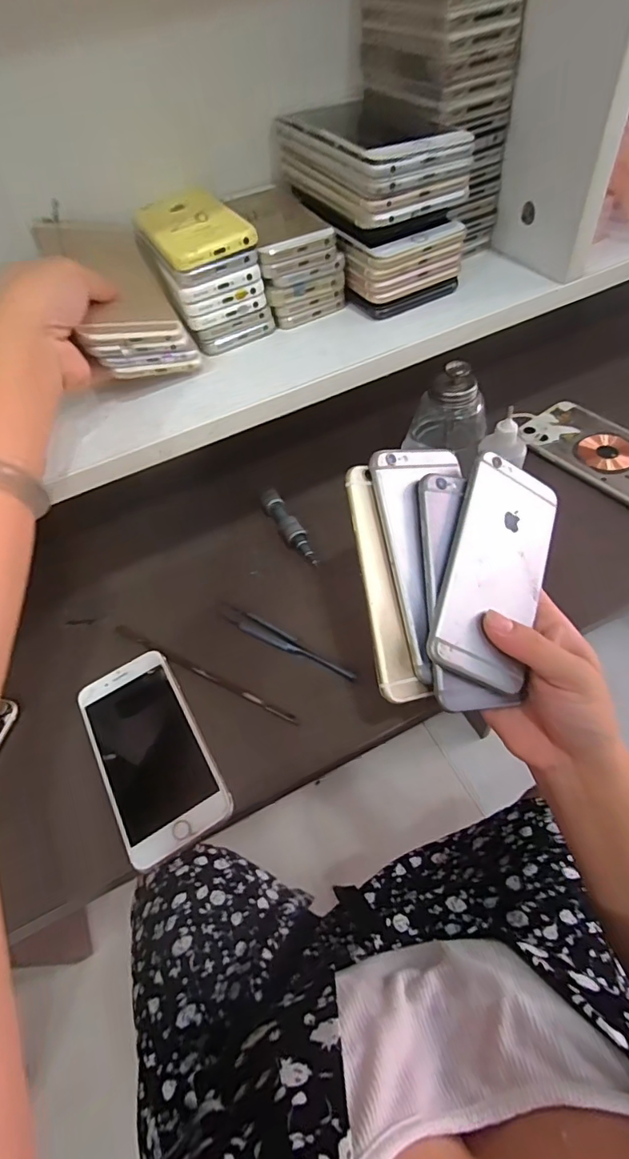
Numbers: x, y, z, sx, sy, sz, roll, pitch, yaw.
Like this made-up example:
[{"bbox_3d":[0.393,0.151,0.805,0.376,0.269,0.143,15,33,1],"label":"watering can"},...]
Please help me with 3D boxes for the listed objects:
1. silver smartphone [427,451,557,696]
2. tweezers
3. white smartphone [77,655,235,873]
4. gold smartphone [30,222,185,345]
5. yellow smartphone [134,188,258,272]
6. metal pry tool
[{"bbox_3d":[0.108,-0.007,0.292,0.063,0.004,0.135,25,72,-18],"label":"silver smartphone"},{"bbox_3d":[-0.022,0.046,0.367,0.114,0.008,0.015,26,60,20],"label":"tweezers"},{"bbox_3d":[-0.109,0.110,0.330,0.065,0.008,0.135,-27,58,-15],"label":"white smartphone"},{"bbox_3d":[-0.142,-0.205,0.338,0.068,0.013,0.142,-15,60,-23],"label":"gold smartphone"},{"bbox_3d":[-0.088,-0.251,0.351,0.061,0.011,0.118,-22,57,-12],"label":"yellow smartphone"},{"bbox_3d":[-0.084,0.068,0.366,0.165,0.010,0.007,24,60,18],"label":"metal pry tool"}]

